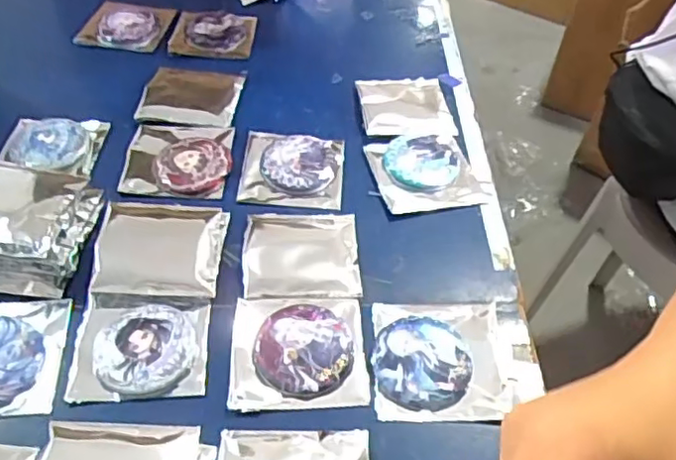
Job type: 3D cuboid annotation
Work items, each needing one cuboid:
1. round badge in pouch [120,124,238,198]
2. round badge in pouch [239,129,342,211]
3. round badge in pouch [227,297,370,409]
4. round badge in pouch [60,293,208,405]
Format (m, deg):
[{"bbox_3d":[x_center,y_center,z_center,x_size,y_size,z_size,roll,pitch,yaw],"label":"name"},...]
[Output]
[{"bbox_3d":[-0.154,-0.072,0.604,0.097,0.009,0.092,4,48,1],"label":"round badge in pouch"},{"bbox_3d":[-0.044,-0.063,0.603,0.095,0.010,0.090,3,48,1],"label":"round badge in pouch"},{"bbox_3d":[-0.030,0.087,0.470,0.098,0.010,0.092,-1,48,-3],"label":"round badge in pouch"},{"bbox_3d":[-0.145,0.082,0.468,0.093,0.008,0.086,-2,48,-3],"label":"round badge in pouch"}]

